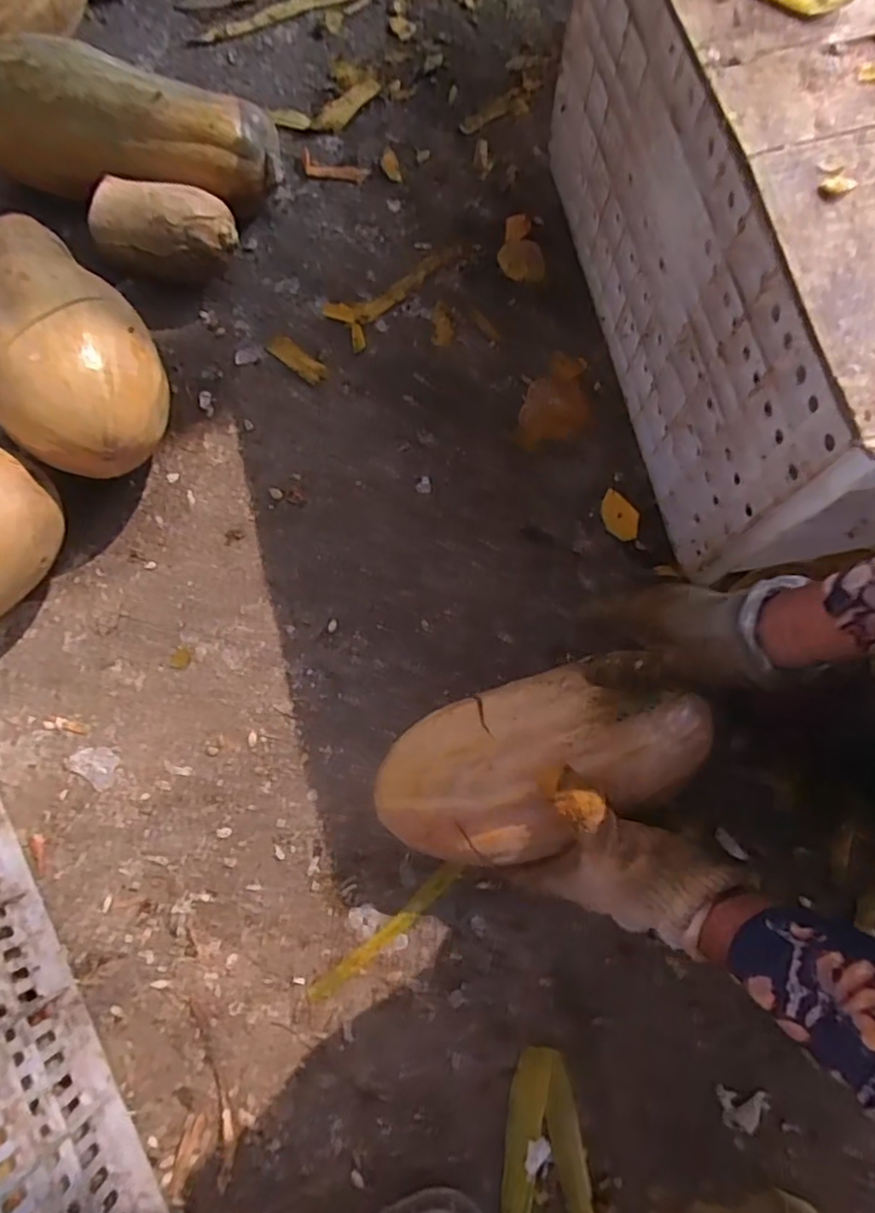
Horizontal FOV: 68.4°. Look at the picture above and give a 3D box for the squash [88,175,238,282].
[{"bbox_3d":[-0.251,-0.353,0.620,0.131,0.082,0.076,16,76,4],"label":"squash"}]

